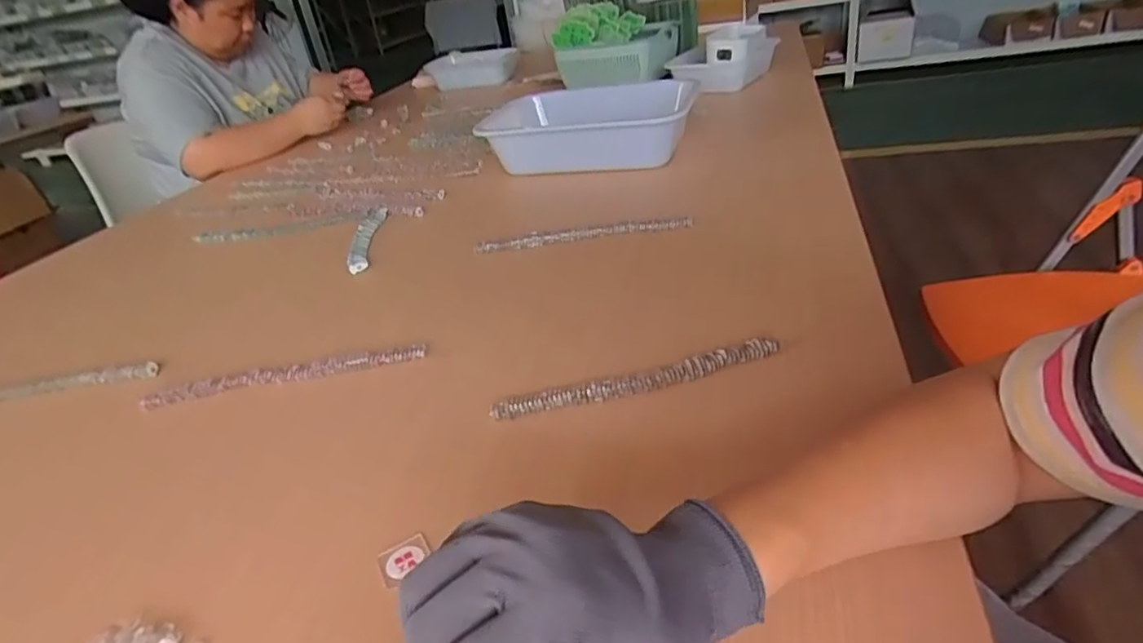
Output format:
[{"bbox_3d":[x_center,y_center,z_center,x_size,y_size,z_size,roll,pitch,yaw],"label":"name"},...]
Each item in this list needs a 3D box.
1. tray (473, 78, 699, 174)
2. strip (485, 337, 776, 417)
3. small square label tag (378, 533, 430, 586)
[{"bbox_3d":[0.036,-0.316,1.012,0.310,0.092,0.255,0,32,18],"label":"tray"},{"bbox_3d":[0.051,0.044,0.487,0.226,0.015,0.017,-13,30,-3],"label":"strip"},{"bbox_3d":[-0.101,0.143,0.378,0.029,0.004,0.029,-24,33,-22],"label":"small square label tag"}]

